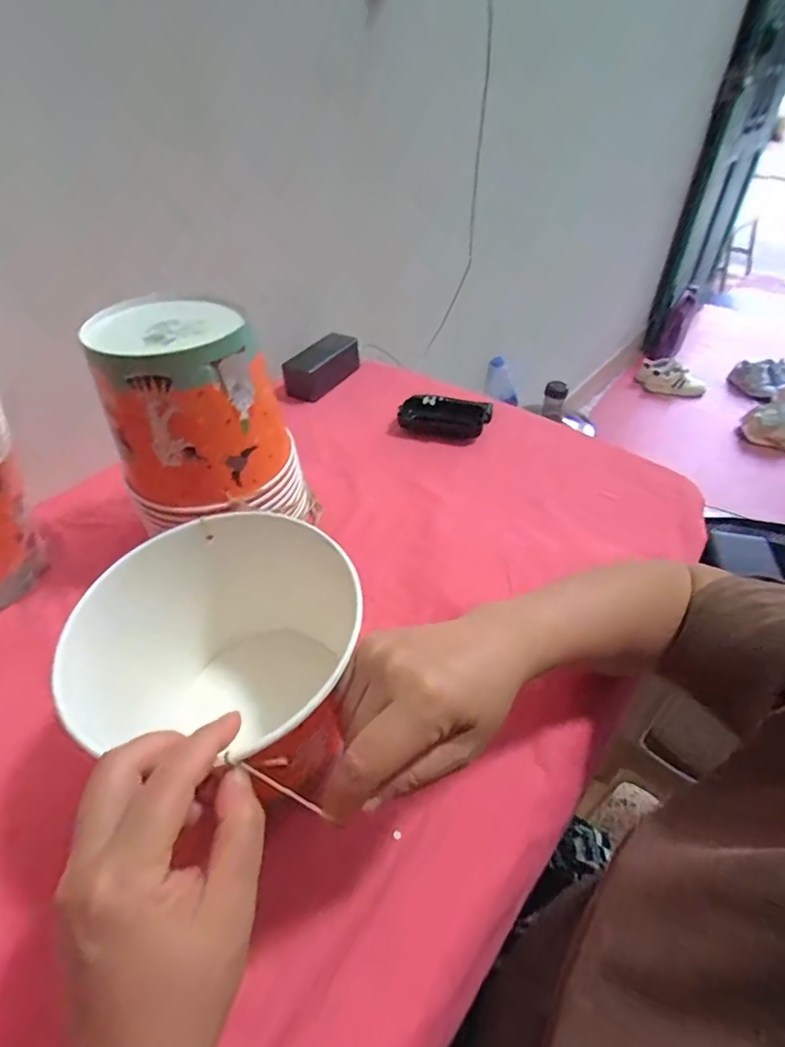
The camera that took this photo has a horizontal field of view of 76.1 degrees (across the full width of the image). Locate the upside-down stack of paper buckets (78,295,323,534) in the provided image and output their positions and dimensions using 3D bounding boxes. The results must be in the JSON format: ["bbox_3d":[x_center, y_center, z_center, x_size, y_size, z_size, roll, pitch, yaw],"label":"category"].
[{"bbox_3d":[-0.157,-0.071,0.461,0.135,0.213,0.132,-2,43,0],"label":"upside-down stack of paper buckets"}]

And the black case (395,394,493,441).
[{"bbox_3d":[0.071,-0.145,0.672,0.115,0.027,0.074,10,44,13],"label":"black case"}]

